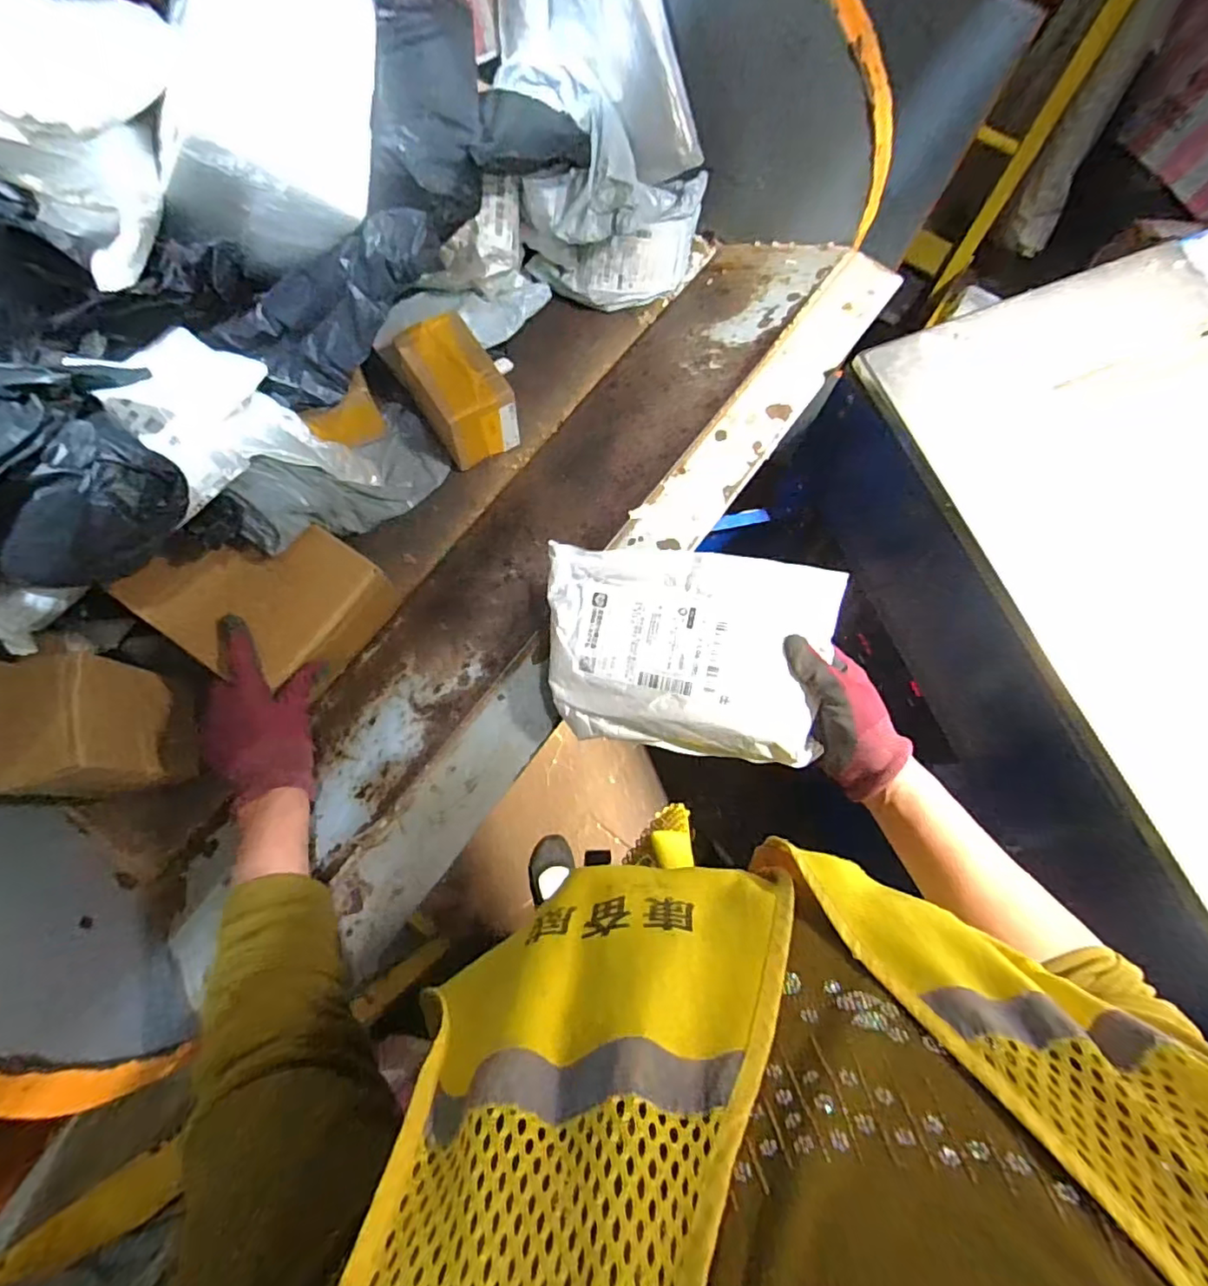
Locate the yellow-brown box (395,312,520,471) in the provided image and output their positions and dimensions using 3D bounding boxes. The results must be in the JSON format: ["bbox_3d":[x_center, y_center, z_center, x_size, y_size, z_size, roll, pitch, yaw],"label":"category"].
[{"bbox_3d":[-0.166,-0.285,0.670,0.090,0.089,0.133,-31,78,-9],"label":"yellow-brown box"}]

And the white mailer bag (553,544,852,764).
[{"bbox_3d":[0.067,0.009,0.472,0.219,0.047,0.155,4,89,7],"label":"white mailer bag"}]

